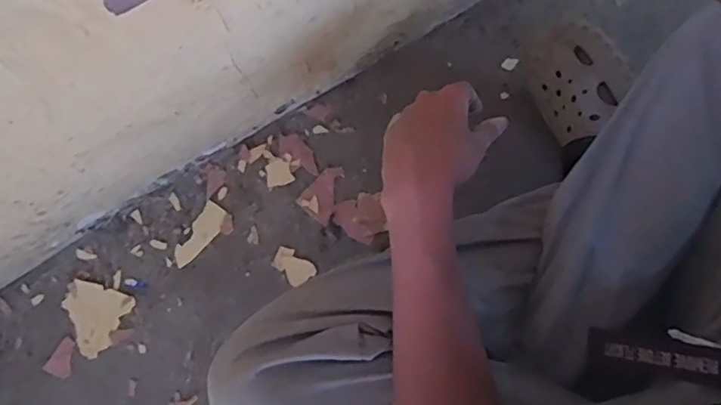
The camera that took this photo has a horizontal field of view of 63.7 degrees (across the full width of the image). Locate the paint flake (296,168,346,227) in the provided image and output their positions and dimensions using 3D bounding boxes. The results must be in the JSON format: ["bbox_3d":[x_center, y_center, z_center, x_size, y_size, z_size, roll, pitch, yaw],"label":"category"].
[{"bbox_3d":[-0.041,-0.012,0.718,0.047,0.004,0.068,40,80,9],"label":"paint flake"}]

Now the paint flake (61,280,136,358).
[{"bbox_3d":[-0.325,0.136,0.701,0.079,0.007,0.081,27,78,6],"label":"paint flake"}]

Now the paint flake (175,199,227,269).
[{"bbox_3d":[-0.196,0.040,0.712,0.033,0.005,0.085,32,79,7],"label":"paint flake"}]

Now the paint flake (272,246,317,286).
[{"bbox_3d":[-0.081,0.075,0.700,0.033,0.008,0.051,-44,80,-9],"label":"paint flake"}]

